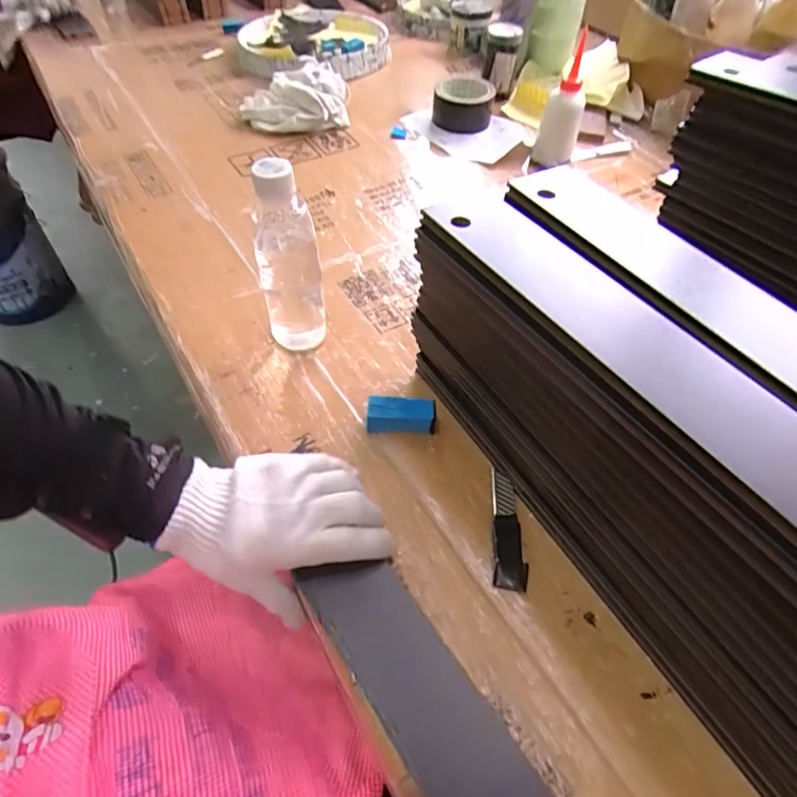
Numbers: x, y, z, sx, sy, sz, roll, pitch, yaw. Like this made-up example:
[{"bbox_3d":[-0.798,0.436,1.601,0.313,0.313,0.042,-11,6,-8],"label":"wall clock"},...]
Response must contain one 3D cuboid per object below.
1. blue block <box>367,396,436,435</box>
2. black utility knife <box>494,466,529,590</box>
[{"bbox_3d":[0.003,0.016,0.470,0.062,0.027,0.027,0,51,-2],"label":"blue block"},{"bbox_3d":[0.091,0.105,0.415,0.024,0.008,0.102,6,51,2],"label":"black utility knife"}]

